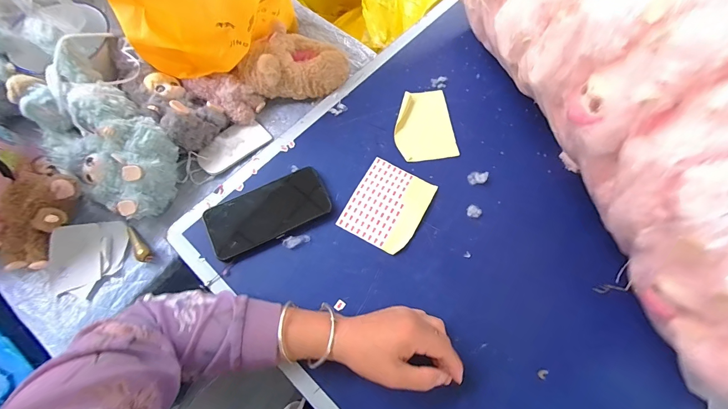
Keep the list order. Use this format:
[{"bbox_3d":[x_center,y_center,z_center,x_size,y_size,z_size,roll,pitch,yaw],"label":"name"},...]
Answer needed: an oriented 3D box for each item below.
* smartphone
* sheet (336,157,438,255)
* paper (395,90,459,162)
[{"bbox_3d":[-0.132,0.009,0.464,0.166,0.016,0.079,-26,71,-9],"label":"smartphone"},{"bbox_3d":[0.035,0.001,0.478,0.100,0.006,0.121,28,72,9],"label":"sheet"},{"bbox_3d":[0.091,-0.125,0.523,0.088,0.009,0.117,-9,69,-3],"label":"paper"}]

